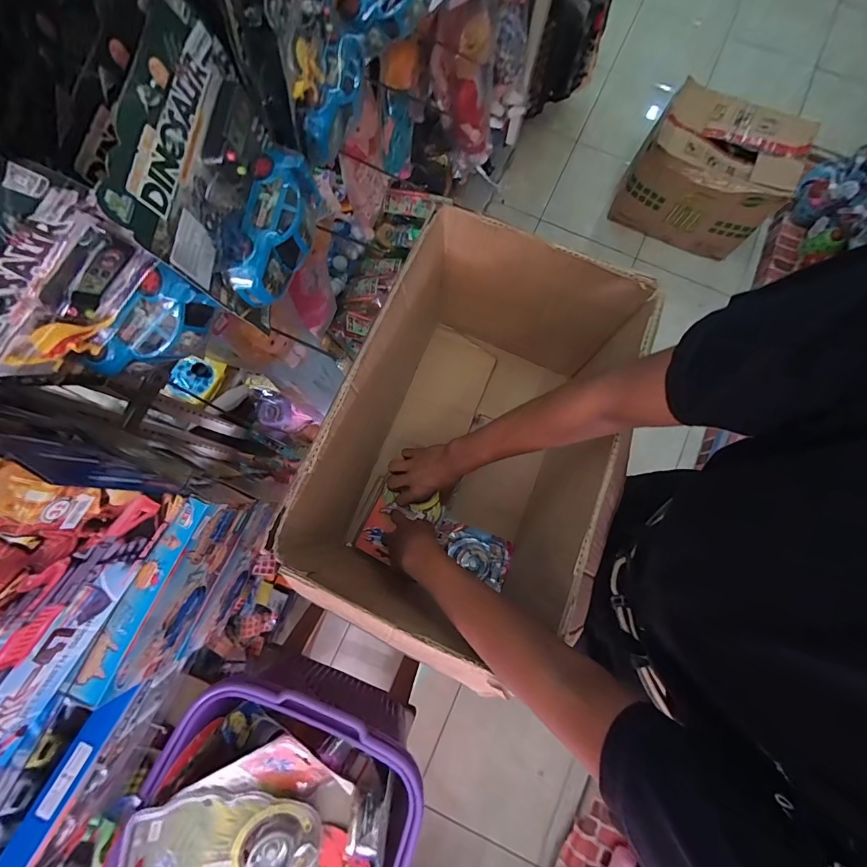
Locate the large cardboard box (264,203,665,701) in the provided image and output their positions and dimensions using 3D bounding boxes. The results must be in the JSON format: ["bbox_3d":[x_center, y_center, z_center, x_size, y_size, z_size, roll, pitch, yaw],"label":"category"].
[{"bbox_3d":[0.056,-0.006,0.610,0.306,0.333,0.502,24,79,3],"label":"large cardboard box"}]

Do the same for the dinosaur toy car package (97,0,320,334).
[{"bbox_3d":[-0.179,-0.230,0.374,0.086,0.177,0.193,6,79,0],"label":"dinosaur toy car package"}]

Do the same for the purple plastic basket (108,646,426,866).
[{"bbox_3d":[-0.199,0.509,0.519,0.284,0.207,0.389,22,79,3],"label":"purple plastic basket"}]

